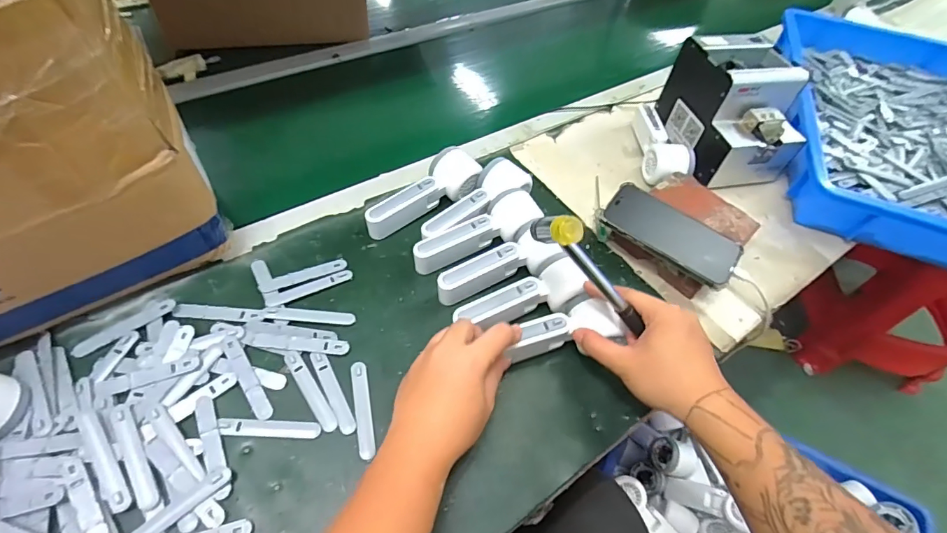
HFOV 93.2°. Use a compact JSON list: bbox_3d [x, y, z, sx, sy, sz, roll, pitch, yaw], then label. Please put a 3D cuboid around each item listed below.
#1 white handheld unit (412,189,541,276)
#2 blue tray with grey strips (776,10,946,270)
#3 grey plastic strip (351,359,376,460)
[{"bbox_3d":[0.003,-0.039,0.545,0.161,0.057,0.050,-25,59,-22],"label":"white handheld unit"},{"bbox_3d":[0.689,-0.226,0.722,0.378,0.088,0.549,20,53,9],"label":"blue tray with grey strips"},{"bbox_3d":[-0.107,0.137,0.433,0.016,0.006,0.092,-8,54,-12],"label":"grey plastic strip"}]

